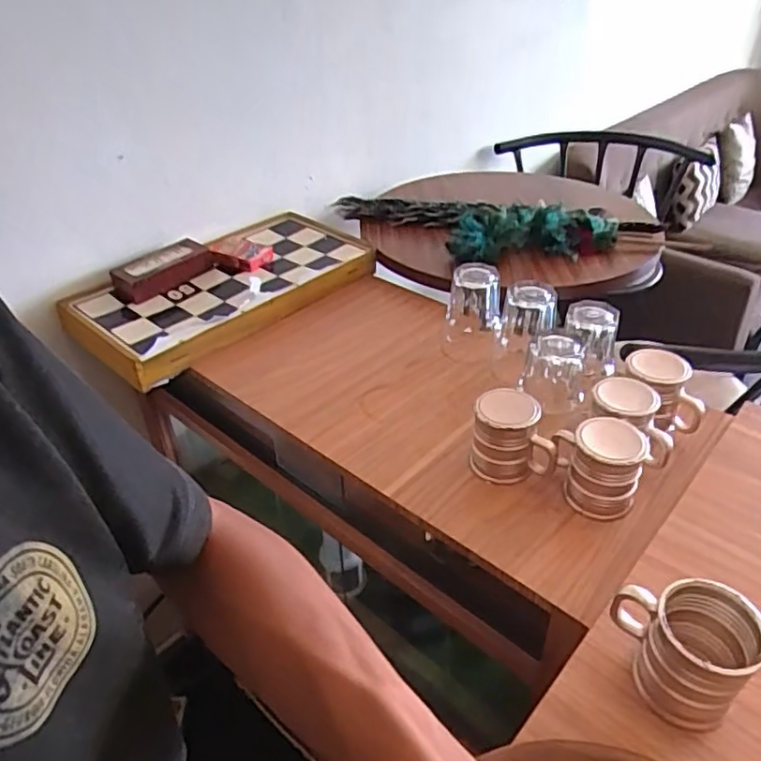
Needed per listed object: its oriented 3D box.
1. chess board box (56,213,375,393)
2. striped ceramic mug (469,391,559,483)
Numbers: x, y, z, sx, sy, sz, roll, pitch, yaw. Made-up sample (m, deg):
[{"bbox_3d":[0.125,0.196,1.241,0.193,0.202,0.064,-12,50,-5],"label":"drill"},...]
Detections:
[{"bbox_3d":[-0.258,-0.168,1.073,0.246,0.054,0.499,28,46,34],"label":"chess board box"},{"bbox_3d":[0.153,0.065,0.724,0.093,0.094,0.071,0,37,3],"label":"striped ceramic mug"}]

